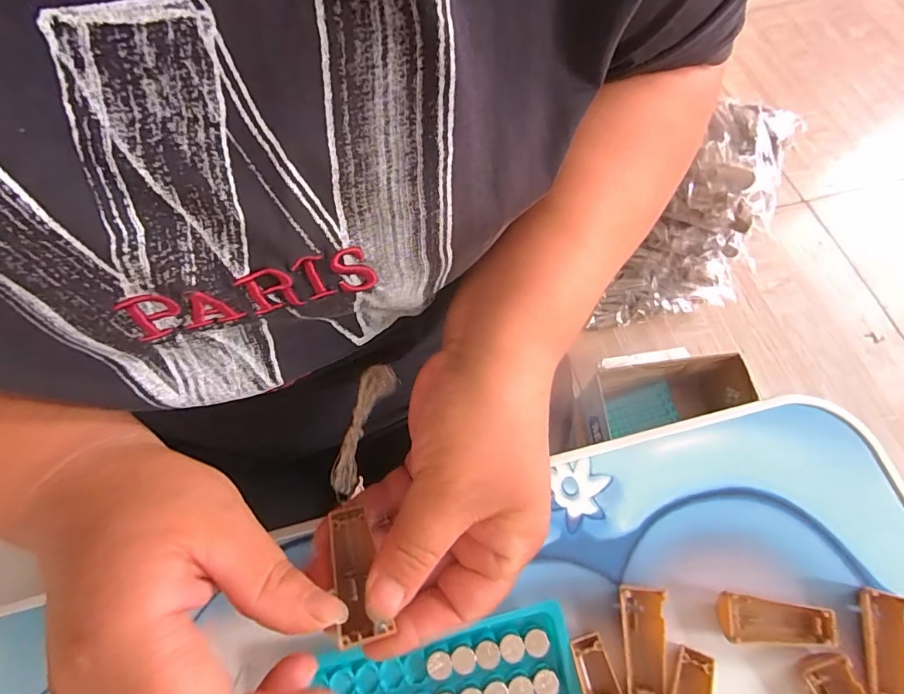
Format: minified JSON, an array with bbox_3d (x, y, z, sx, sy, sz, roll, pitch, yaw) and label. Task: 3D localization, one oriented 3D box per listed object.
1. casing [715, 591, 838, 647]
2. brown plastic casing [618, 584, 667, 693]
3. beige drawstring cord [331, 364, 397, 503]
[{"bbox_3d":[0.153,0.131,0.216,0.051,0.008,0.020,8,67,5],"label":"casing"},{"bbox_3d":[0.089,0.139,0.213,0.019,0.006,0.048,4,67,3],"label":"brown plastic casing"},{"bbox_3d":[-0.047,0.043,0.237,0.018,0.007,0.070,18,88,9],"label":"beige drawstring cord"}]

